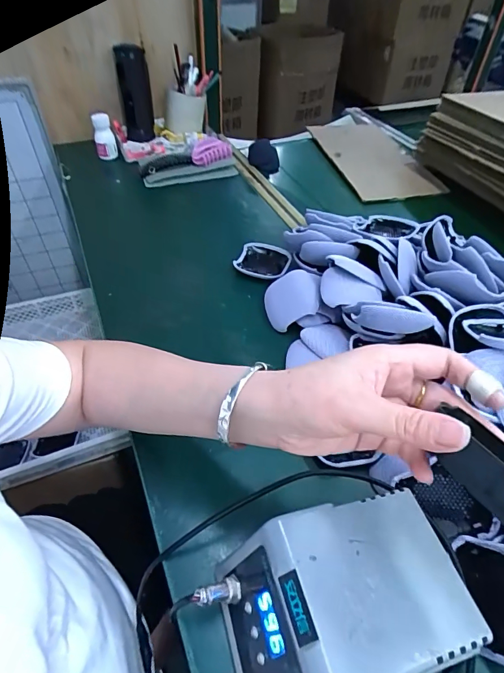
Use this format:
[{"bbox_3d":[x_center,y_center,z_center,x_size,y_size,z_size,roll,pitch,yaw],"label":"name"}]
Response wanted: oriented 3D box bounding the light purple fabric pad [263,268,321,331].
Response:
[{"bbox_3d":[0.054,-0.053,0.548,0.079,0.010,0.079,-26,53,19],"label":"light purple fabric pad"}]

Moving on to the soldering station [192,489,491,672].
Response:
[{"bbox_3d":[0.061,0.199,0.300,0.164,0.095,0.110,-13,49,-13],"label":"soldering station"}]

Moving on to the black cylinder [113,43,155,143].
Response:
[{"bbox_3d":[-0.243,-0.501,0.844,0.064,0.168,0.060,-10,48,-11],"label":"black cylinder"}]

